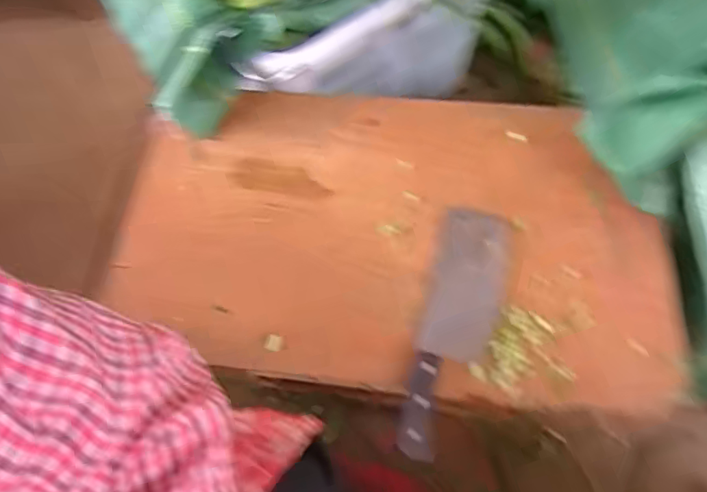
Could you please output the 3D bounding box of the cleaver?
[{"bbox_3d":[0.109,0.081,0.520,0.077,0.013,0.268,14,65,9],"label":"cleaver"}]

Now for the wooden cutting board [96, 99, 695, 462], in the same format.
[{"bbox_3d":[0.039,-0.016,0.582,0.605,0.029,0.368,2,64,3],"label":"wooden cutting board"}]

